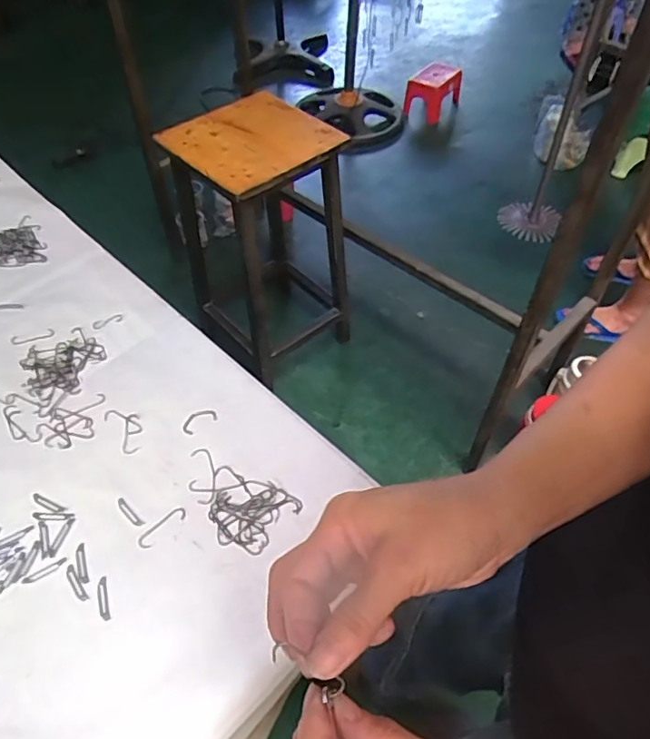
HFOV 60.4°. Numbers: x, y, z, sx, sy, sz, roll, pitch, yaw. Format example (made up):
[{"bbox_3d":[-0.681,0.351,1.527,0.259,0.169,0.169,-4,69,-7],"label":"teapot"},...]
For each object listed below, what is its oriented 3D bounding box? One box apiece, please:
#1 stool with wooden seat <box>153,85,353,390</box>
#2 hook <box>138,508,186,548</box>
[{"bbox_3d":[-0.151,-0.323,1.380,0.358,0.565,0.321,-36,59,-25],"label":"stool with wooden seat"},{"bbox_3d":[-0.132,0.127,0.453,0.013,0.004,0.043,38,59,27],"label":"hook"}]

